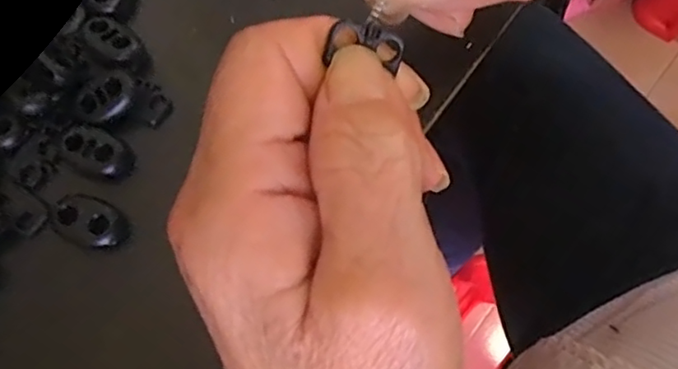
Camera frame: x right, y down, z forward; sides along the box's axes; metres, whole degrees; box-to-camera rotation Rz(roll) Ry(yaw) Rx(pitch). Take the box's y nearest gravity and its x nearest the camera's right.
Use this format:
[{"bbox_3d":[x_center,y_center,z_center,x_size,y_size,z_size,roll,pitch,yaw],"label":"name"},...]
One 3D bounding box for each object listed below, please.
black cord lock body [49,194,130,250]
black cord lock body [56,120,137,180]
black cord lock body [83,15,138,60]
[{"bbox_3d":[-0.077,0.011,0.184,0.021,0.007,0.015,27,77,7],"label":"black cord lock body"},{"bbox_3d":[-0.078,-0.011,0.191,0.023,0.006,0.014,22,77,6],"label":"black cord lock body"},{"bbox_3d":[-0.076,-0.049,0.199,0.019,0.005,0.012,36,78,9],"label":"black cord lock body"}]

